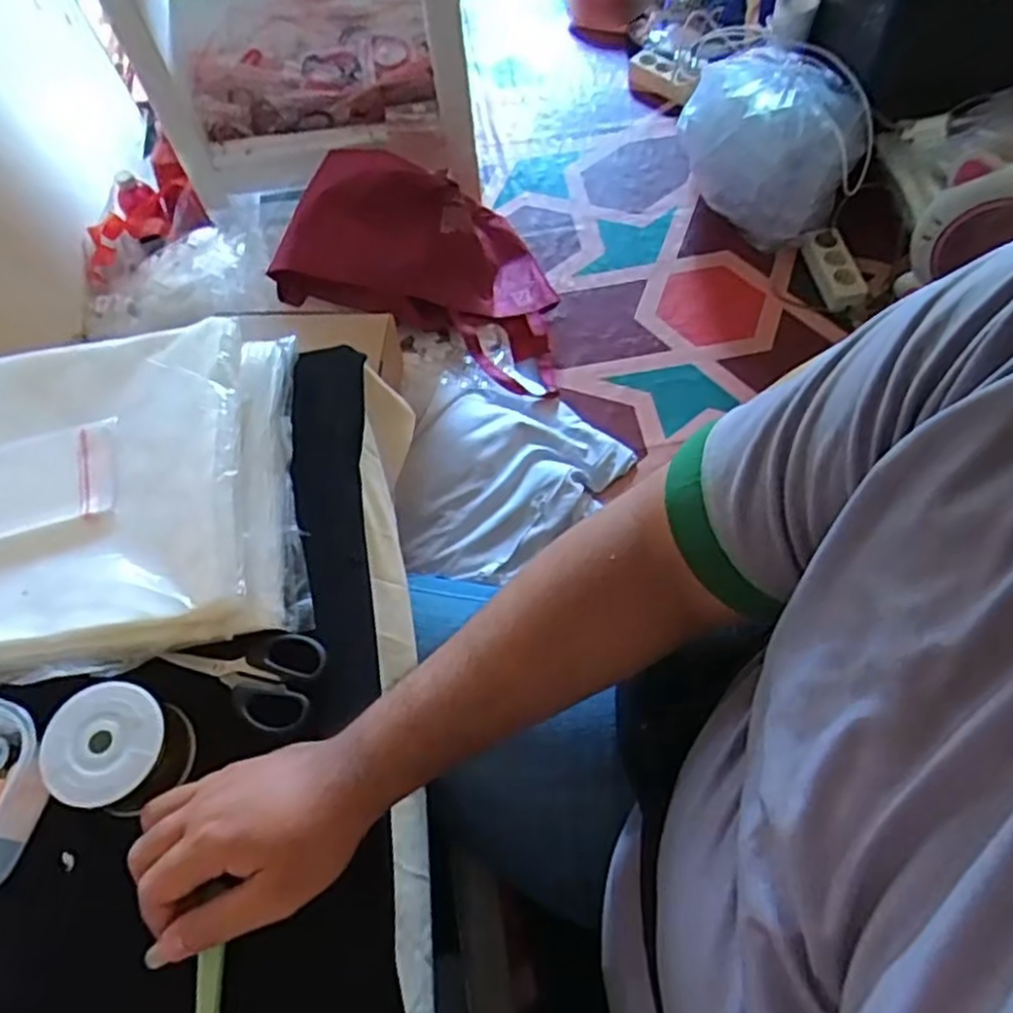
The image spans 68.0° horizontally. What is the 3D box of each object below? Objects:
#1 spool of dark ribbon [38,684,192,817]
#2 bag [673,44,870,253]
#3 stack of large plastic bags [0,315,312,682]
[{"bbox_3d":[-0.225,0.142,0.440,0.065,0.049,0.065,-1,63,3],"label":"spool of dark ribbon"},{"bbox_3d":[0.461,-0.634,1.304,0.254,0.187,0.301,-36,66,-14],"label":"bag"},{"bbox_3d":[-0.346,0.001,0.517,0.392,0.042,0.246,-10,62,-2],"label":"stack of large plastic bags"}]

